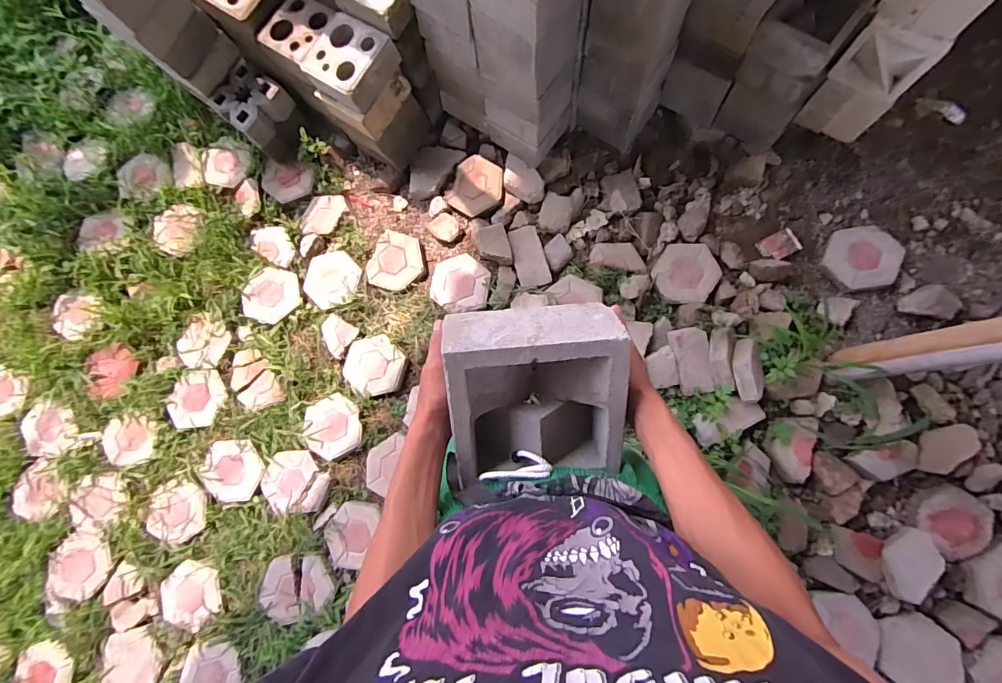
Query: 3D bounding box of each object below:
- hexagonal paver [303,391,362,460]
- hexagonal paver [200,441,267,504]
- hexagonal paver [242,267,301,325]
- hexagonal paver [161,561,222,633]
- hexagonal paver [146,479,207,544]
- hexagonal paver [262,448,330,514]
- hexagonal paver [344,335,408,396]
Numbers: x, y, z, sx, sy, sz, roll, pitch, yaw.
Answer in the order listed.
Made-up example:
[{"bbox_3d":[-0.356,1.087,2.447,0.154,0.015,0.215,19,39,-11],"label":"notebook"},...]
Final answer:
[{"bbox_3d":[-0.559,0.282,1.479,0.186,0.033,0.201,-30,80,0],"label":"hexagonal paver"},{"bbox_3d":[-0.886,0.423,1.467,0.186,0.031,0.191,29,85,9],"label":"hexagonal paver"},{"bbox_3d":[-0.808,-0.162,1.573,0.190,0.033,0.195,17,83,7],"label":"hexagonal paver"},{"bbox_3d":[-0.989,0.810,1.413,0.201,0.038,0.189,-44,80,-2],"label":"hexagonal paver"},{"bbox_3d":[-1.063,0.559,1.456,0.183,0.035,0.189,6,82,6],"label":"hexagonal paver"},{"bbox_3d":[-0.672,0.456,1.447,0.205,0.026,0.192,-2,81,5],"label":"hexagonal paver"},{"bbox_3d":[-0.434,0.083,1.504,0.208,0.048,0.199,-8,86,2],"label":"hexagonal paver"}]

